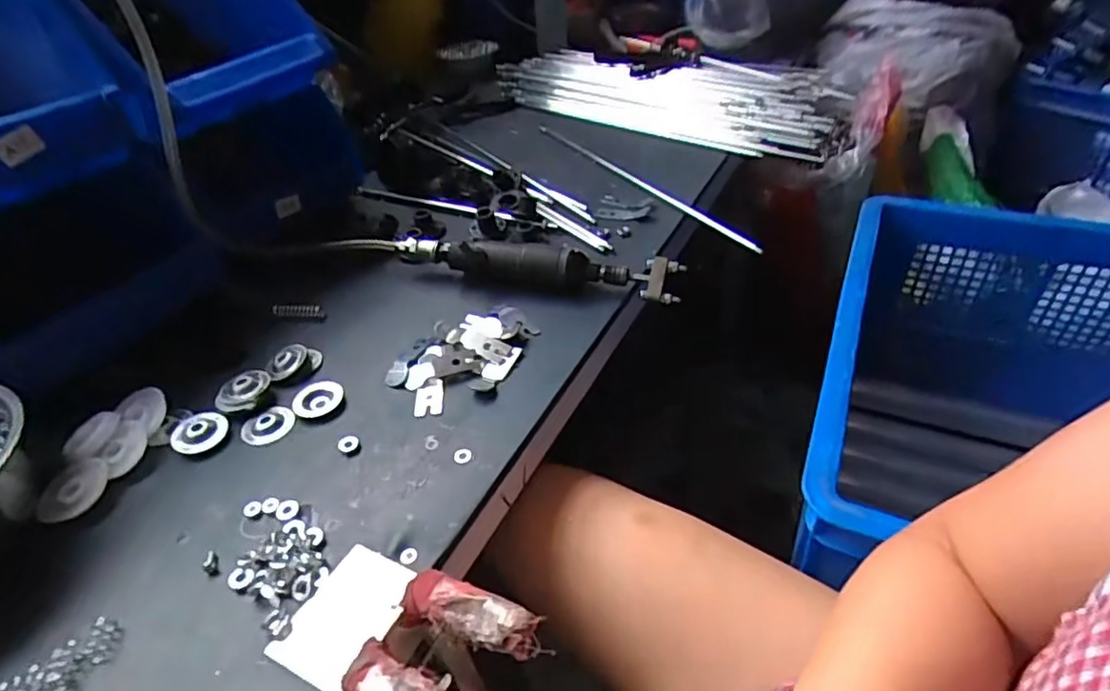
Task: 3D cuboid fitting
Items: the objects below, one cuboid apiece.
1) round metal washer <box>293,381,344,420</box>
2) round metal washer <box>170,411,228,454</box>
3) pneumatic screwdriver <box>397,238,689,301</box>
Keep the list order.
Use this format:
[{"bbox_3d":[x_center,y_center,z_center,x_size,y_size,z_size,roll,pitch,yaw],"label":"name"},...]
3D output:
[{"bbox_3d":[-0.193,0.044,0.499,0.039,0.006,0.035,-21,41,-17],"label":"round metal washer"},{"bbox_3d":[-0.273,0.066,0.470,0.032,0.009,0.038,31,48,32],"label":"round metal washer"},{"bbox_3d":[-0.023,-0.081,0.588,0.279,0.035,0.031,8,41,18],"label":"pneumatic screwdriver"}]

